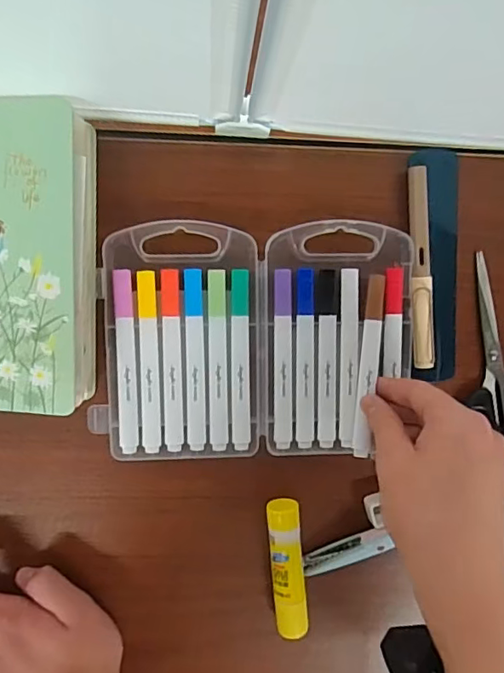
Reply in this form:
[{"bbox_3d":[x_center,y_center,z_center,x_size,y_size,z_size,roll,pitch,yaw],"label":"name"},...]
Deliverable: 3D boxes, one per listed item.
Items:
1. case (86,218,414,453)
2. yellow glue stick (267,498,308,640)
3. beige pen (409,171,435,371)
[{"bbox_3d":[0.001,0.004,0.364,0.218,0.022,0.161,-1,98,-4],"label":"case"},{"bbox_3d":[0.026,0.170,0.383,0.023,0.021,0.104,-5,98,-3],"label":"yellow glue stick"},{"bbox_3d":[0.118,-0.047,0.366,0.015,0.015,0.138,-4,98,-3],"label":"beige pen"}]

